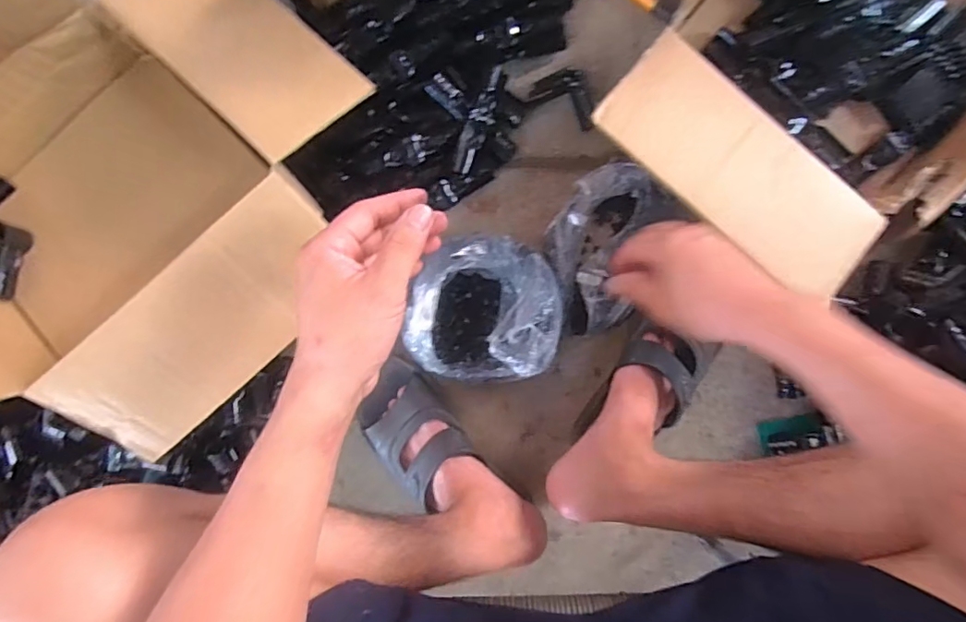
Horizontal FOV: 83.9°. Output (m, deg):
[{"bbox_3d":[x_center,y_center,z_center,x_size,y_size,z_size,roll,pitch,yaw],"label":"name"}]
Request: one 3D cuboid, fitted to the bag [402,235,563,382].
[{"bbox_3d":[0.006,-0.003,0.595,0.158,0.112,0.157,3,90,1],"label":"bag"}]

